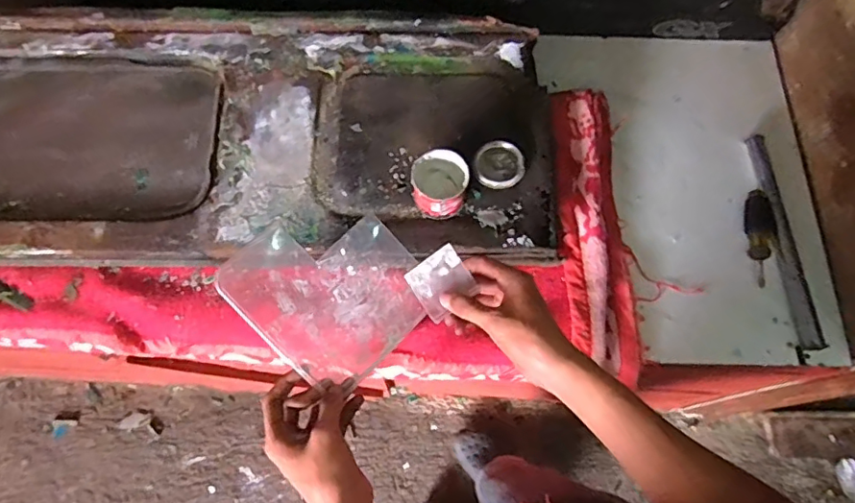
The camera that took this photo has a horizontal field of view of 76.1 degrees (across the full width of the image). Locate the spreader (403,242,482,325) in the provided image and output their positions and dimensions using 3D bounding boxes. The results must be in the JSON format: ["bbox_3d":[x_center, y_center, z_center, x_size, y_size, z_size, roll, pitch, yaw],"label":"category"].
[{"bbox_3d":[0.013,0.030,0.518,0.055,0.005,0.054,-35,86,4],"label":"spreader"}]

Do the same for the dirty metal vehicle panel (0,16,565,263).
[{"bbox_3d":[-0.321,-0.162,0.778,1.006,0.057,0.395,0,68,-3],"label":"dirty metal vehicle panel"}]

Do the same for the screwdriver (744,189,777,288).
[{"bbox_3d":[0.492,-0.022,0.810,0.037,0.029,0.142,2,83,-2],"label":"screwdriver"}]

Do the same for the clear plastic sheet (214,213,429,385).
[{"bbox_3d":[-0.089,0.034,0.525,0.152,0.004,0.162,-44,99,-18],"label":"clear plastic sheet"}]

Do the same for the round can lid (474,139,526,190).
[{"bbox_3d":[0.101,-0.121,0.764,0.068,0.015,0.072,1,68,-2],"label":"round can lid"}]

